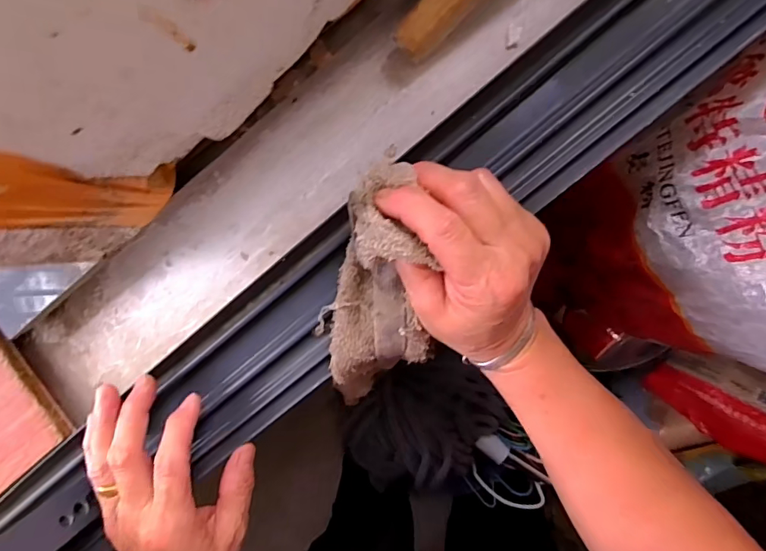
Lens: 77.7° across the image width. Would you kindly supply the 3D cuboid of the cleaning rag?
[{"bbox_3d":[-0.002,0.012,0.279,0.064,0.036,0.141,9,125,5],"label":"cleaning rag"}]

